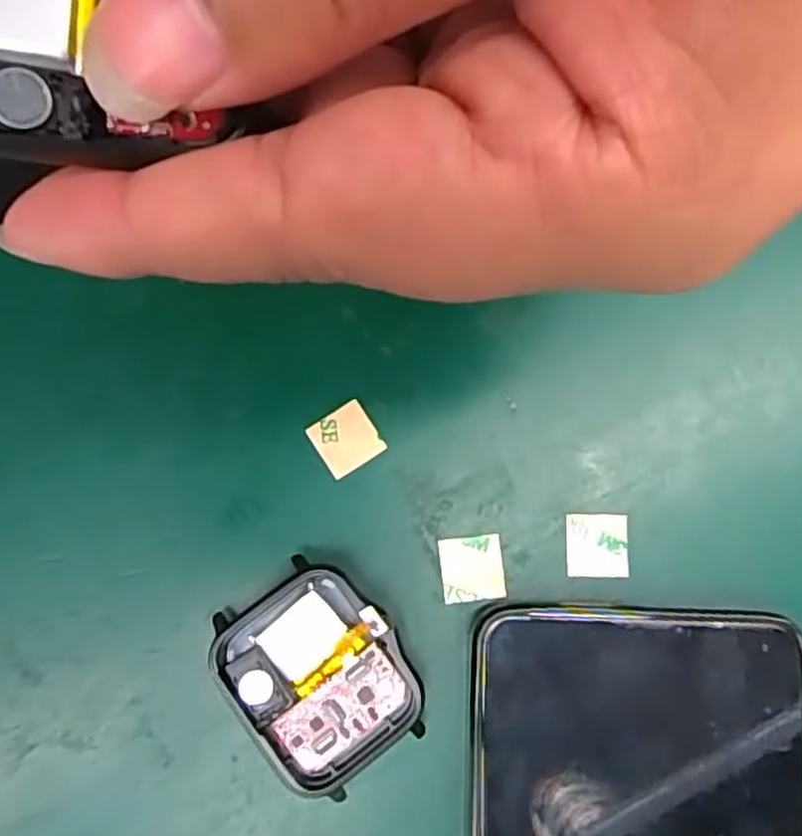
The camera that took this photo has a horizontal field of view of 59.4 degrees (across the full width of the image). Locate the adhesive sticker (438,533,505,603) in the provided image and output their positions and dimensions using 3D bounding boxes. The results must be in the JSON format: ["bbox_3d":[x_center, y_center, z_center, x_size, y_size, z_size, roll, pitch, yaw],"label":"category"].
[{"bbox_3d":[0.017,0.037,0.174,0.015,0.004,0.015,-6,80,0],"label":"adhesive sticker"}]

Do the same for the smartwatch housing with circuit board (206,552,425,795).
[{"bbox_3d":[-0.019,0.059,0.162,0.038,0.013,0.045,-37,85,-7],"label":"smartwatch housing with circuit board"}]

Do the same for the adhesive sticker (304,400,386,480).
[{"bbox_3d":[-0.014,0.005,0.178,0.015,0.004,0.015,-33,82,-7],"label":"adhesive sticker"}]

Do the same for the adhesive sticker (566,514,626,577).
[{"bbox_3d":[0.049,0.031,0.174,0.015,0.004,0.015,1,82,-2],"label":"adhesive sticker"}]

